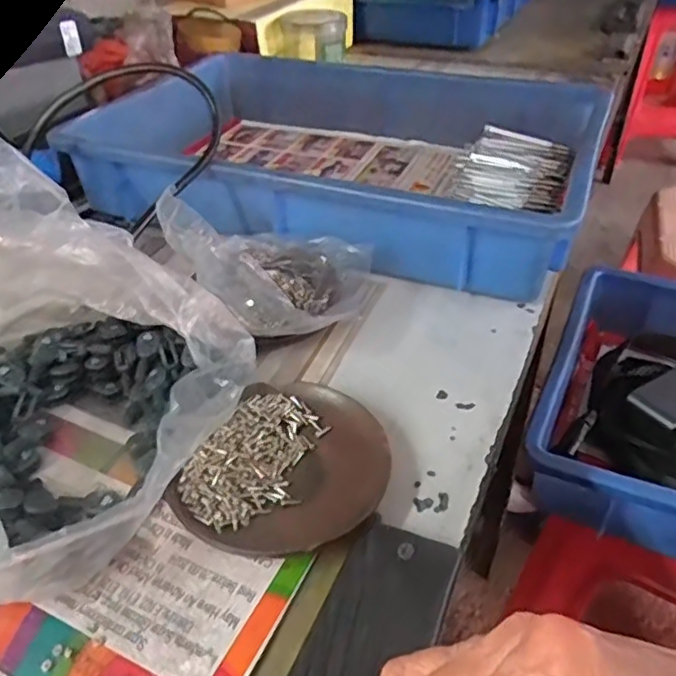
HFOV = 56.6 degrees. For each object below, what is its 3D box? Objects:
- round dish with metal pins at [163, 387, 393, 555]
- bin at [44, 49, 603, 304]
[{"bbox_3d":[-0.024,0.070,0.331,0.096,0.017,0.108,16,42,19],"label":"round dish with metal pins"},{"bbox_3d":[0.007,-0.173,0.583,0.409,0.083,0.305,13,41,17],"label":"bin"}]

